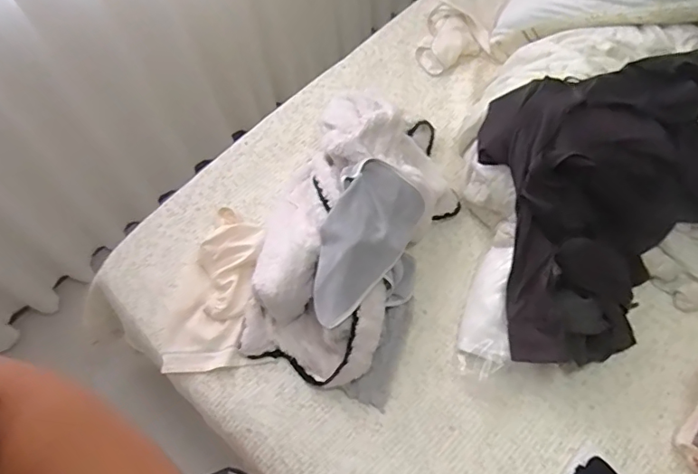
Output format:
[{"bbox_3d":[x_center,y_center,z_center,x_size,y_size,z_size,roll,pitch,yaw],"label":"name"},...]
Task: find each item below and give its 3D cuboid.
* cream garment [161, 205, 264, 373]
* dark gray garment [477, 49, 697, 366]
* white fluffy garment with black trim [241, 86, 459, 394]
[{"bbox_3d":[-0.260,0.099,0.996,0.156,0.058,0.343,11,63,9],"label":"cream garment"},{"bbox_3d":[0.532,-0.076,0.932,0.606,0.248,0.461,-16,62,-5],"label":"dark gray garment"},{"bbox_3d":[-0.001,-0.041,0.984,0.323,0.182,0.595,26,67,16],"label":"white fluffy garment with black trim"}]

